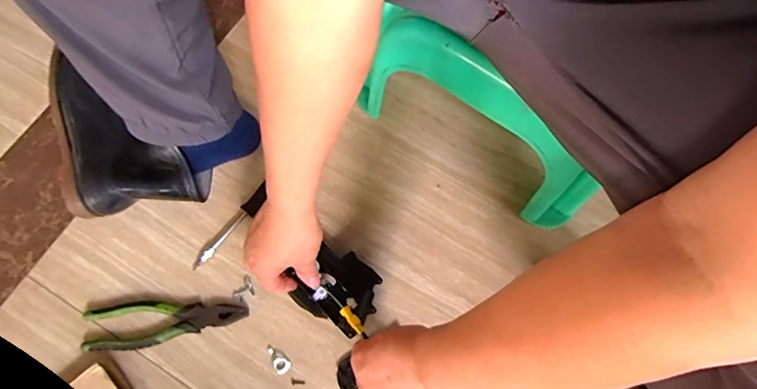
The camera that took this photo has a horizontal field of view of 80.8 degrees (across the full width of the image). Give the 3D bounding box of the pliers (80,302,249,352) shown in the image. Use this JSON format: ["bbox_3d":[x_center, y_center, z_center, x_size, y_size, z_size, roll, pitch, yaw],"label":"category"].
[{"bbox_3d":[-0.264,0.161,0.554,0.191,0.015,0.056,-4,72,-3],"label":"pliers"}]

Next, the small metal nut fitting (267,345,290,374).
[{"bbox_3d":[-0.125,0.202,0.548,0.018,0.006,0.038,-41,78,-13],"label":"small metal nut fitting"}]

